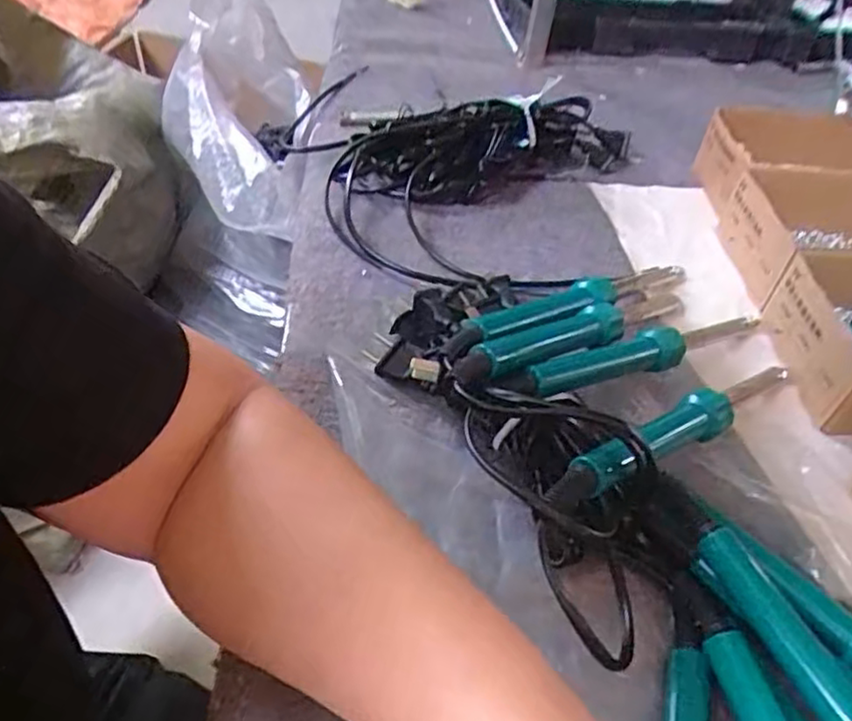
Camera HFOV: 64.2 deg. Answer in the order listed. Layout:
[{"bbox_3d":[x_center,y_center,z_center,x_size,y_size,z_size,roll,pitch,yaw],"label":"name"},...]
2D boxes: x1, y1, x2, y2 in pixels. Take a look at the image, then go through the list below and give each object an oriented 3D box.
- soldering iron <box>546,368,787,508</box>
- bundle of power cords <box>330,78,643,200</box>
[{"bbox_3d":[0.136,0.026,0.335,0.215,0.027,0.021,-16,46,-39],"label":"soldering iron"},{"bbox_3d":[0.053,-0.177,0.540,0.254,0.053,0.078,-10,46,-15],"label":"bundle of power cords"}]

